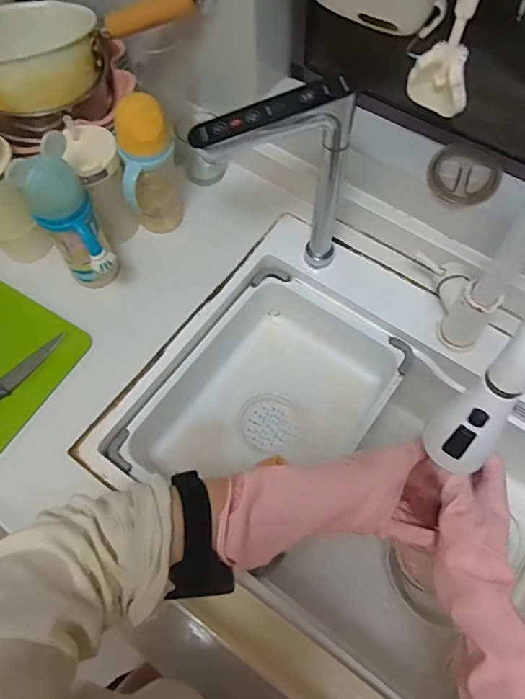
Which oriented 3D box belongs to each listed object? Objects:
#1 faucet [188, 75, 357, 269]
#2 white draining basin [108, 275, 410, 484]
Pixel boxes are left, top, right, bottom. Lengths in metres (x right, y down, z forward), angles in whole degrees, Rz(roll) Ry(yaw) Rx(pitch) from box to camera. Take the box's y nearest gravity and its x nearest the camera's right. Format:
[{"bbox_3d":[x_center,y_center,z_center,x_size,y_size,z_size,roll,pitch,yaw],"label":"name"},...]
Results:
[{"bbox_3d":[0.014,-0.181,0.601,0.161,0.274,0.032,-13,65,-5],"label":"faucet"},{"bbox_3d":[0.017,0.078,0.721,0.249,0.117,0.355,33,70,15],"label":"white draining basin"}]

